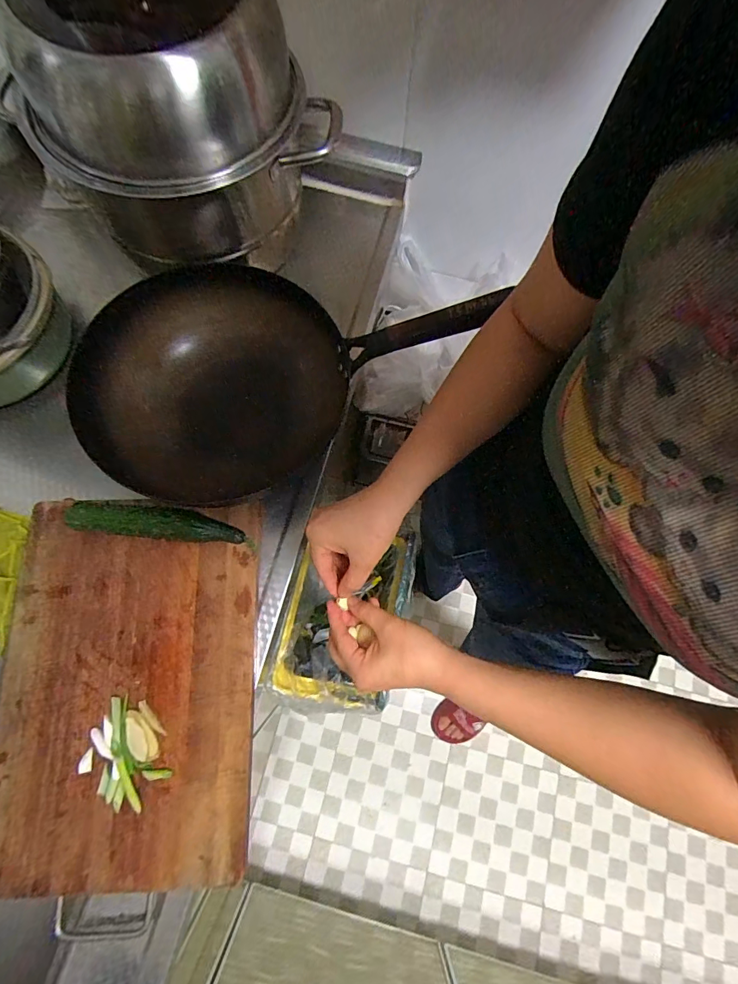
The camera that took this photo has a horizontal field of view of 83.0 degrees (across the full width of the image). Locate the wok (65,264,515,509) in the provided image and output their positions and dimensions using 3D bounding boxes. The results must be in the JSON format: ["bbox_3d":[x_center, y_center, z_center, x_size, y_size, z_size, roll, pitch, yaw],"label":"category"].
[{"bbox_3d":[-0.106,-0.161,0.528,0.510,0.160,0.231,-15,73,9],"label":"wok"}]

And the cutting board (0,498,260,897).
[{"bbox_3d":[-0.255,0.194,0.439,0.257,0.026,0.366,-1,72,-2],"label":"cutting board"}]

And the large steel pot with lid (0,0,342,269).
[{"bbox_3d":[-0.219,-0.448,0.462,0.265,0.239,0.293,40,75,10],"label":"large steel pot with lid"}]

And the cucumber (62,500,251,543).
[{"bbox_3d":[-0.234,0.036,0.473,0.184,0.044,0.037,6,72,0],"label":"cucumber"}]

